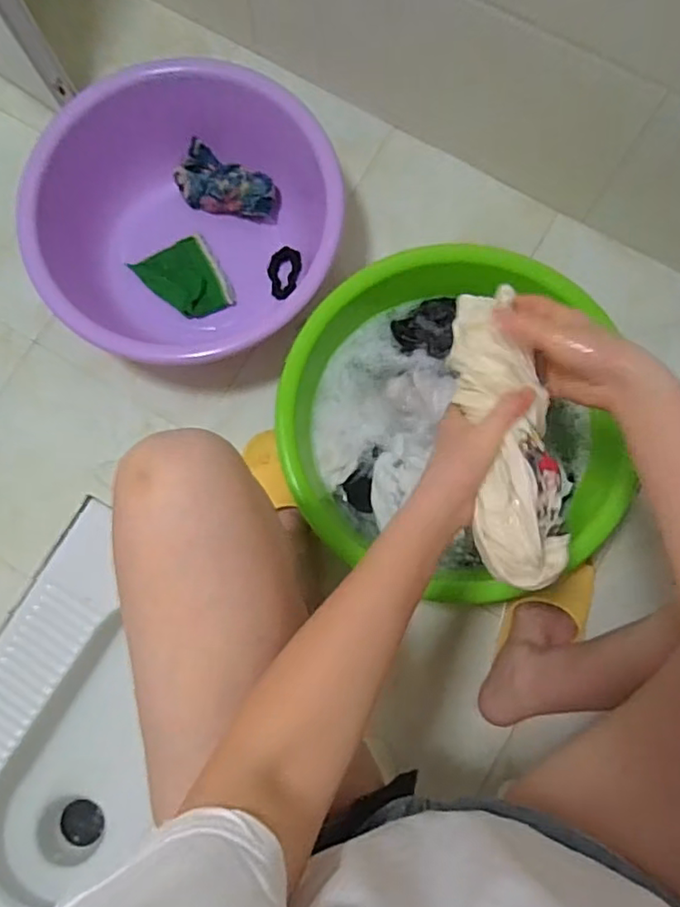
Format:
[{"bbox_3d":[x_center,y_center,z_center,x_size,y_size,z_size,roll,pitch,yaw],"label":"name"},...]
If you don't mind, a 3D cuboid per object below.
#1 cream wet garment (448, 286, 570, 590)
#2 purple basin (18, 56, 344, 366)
[{"bbox_3d":[0.137,-0.019,0.504,0.071,0.052,0.247,-5,74,-1],"label":"cream wet garment"},{"bbox_3d":[-0.210,-0.320,0.884,0.416,0.174,0.392,-4,79,0],"label":"purple basin"}]

